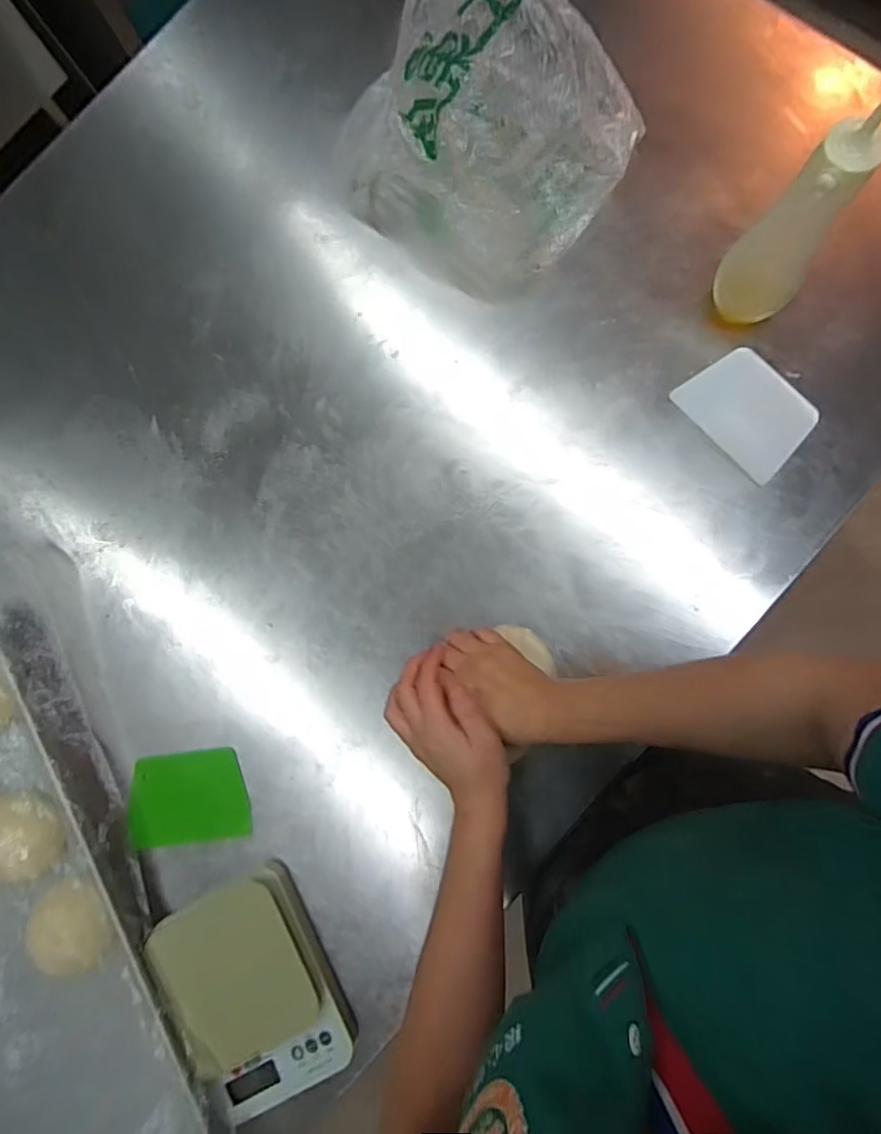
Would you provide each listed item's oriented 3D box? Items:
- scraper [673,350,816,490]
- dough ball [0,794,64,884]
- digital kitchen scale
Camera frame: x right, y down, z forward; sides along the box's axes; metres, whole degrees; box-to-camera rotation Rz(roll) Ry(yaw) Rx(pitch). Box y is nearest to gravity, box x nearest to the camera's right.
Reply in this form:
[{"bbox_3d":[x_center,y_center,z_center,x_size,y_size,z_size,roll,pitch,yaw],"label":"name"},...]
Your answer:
[{"bbox_3d":[0.321,-0.163,0.590,0.088,0.008,0.127,-43,81,13],"label":"scraper"},{"bbox_3d":[-0.421,0.271,0.576,0.100,0.033,0.085,-21,82,1],"label":"dough ball"},{"bbox_3d":[-0.180,0.408,0.544,0.149,0.033,0.187,-30,82,-1],"label":"digital kitchen scale"}]

